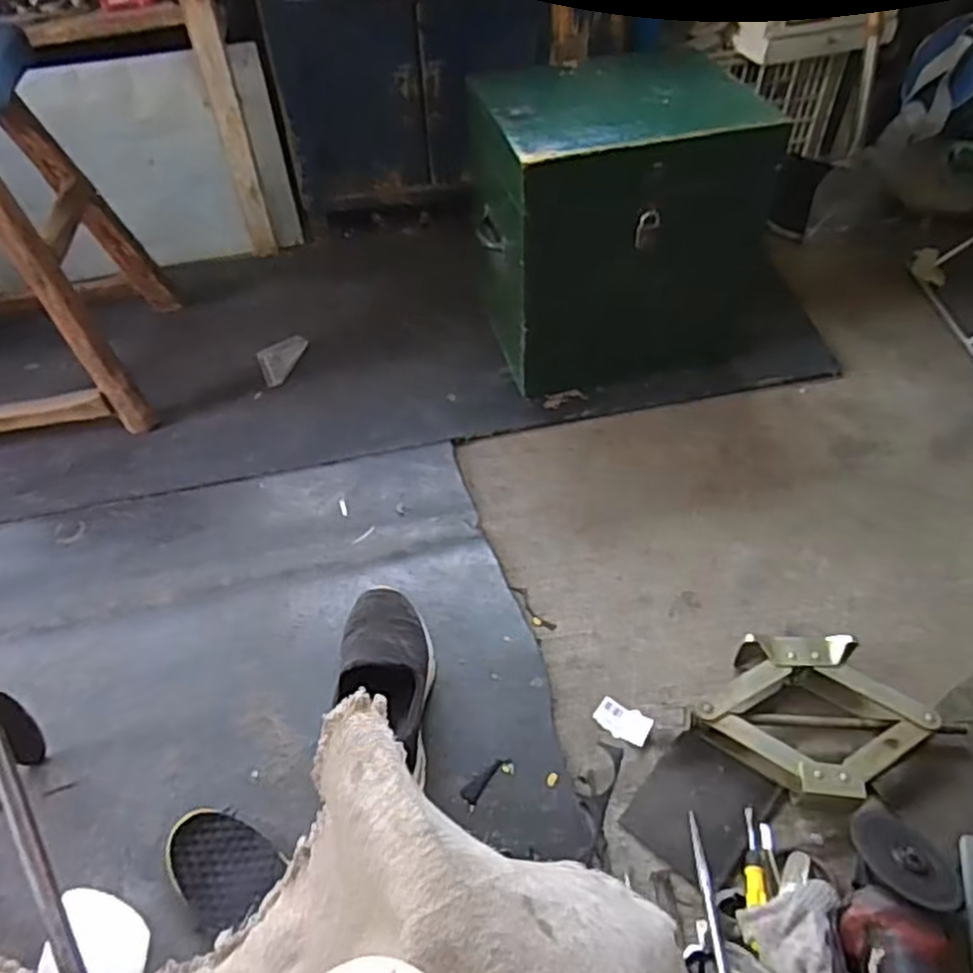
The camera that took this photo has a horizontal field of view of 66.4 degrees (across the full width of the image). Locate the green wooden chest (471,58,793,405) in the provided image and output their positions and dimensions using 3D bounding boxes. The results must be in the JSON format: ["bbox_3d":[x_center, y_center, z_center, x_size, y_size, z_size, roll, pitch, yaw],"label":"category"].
[{"bbox_3d":[0.179,-0.373,1.079,0.362,0.379,0.284,-10,50,-6],"label":"green wooden chest"}]

